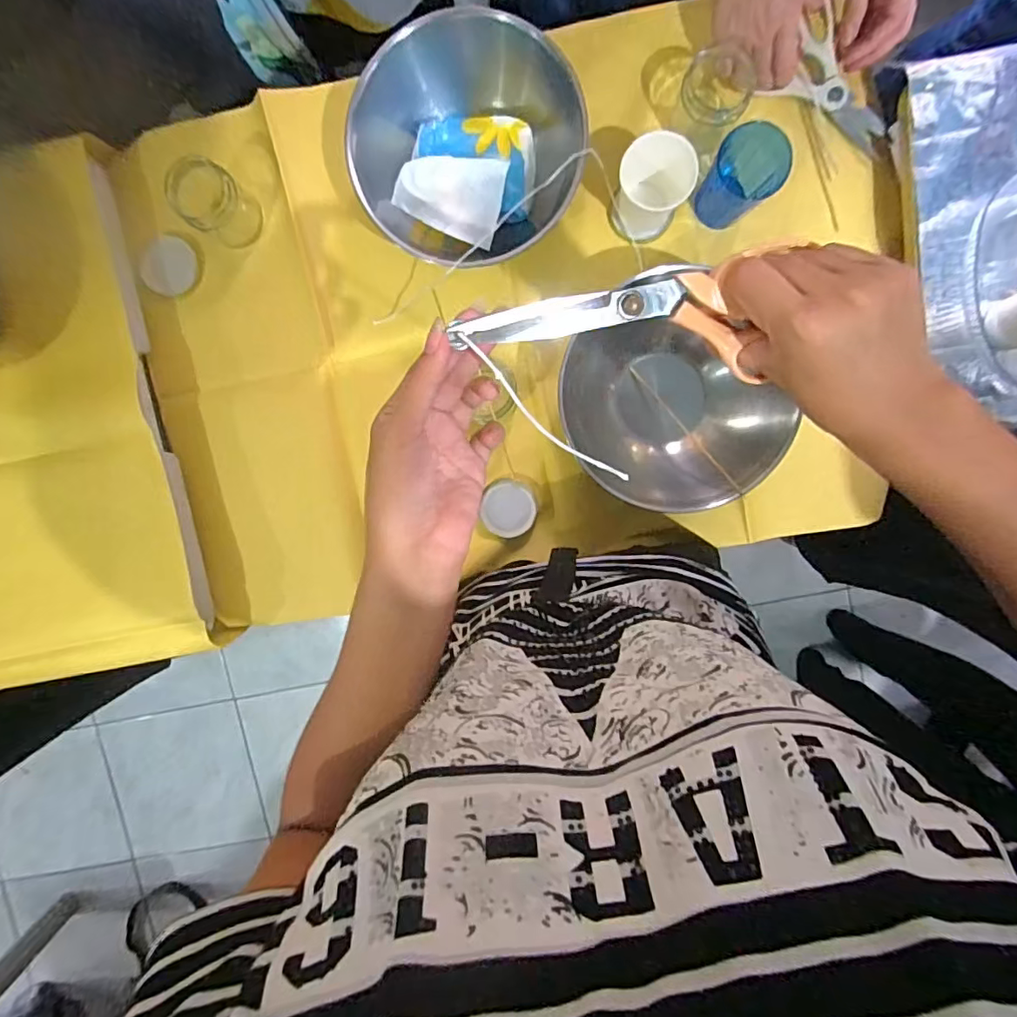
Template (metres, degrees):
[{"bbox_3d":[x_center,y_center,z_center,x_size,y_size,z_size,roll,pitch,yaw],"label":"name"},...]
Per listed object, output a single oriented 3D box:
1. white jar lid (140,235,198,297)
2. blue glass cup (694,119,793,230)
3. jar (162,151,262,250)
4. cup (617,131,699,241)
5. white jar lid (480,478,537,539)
[{"bbox_3d":[-0.405,-0.290,0.649,0.059,0.013,0.067,36,97,-2],"label":"white jar lid"},{"bbox_3d":[0.242,-0.342,0.564,0.068,0.085,0.068,0,96,3],"label":"blue glass cup"},{"bbox_3d":[-0.331,-0.344,0.608,0.076,0.067,0.065,37,97,-2],"label":"jar"},{"bbox_3d":[0.151,-0.338,0.569,0.067,0.084,0.069,0,96,3],"label":"cup"},{"bbox_3d":[0.000,0.000,0.652,0.064,0.017,0.067,0,96,3],"label":"white jar lid"}]

